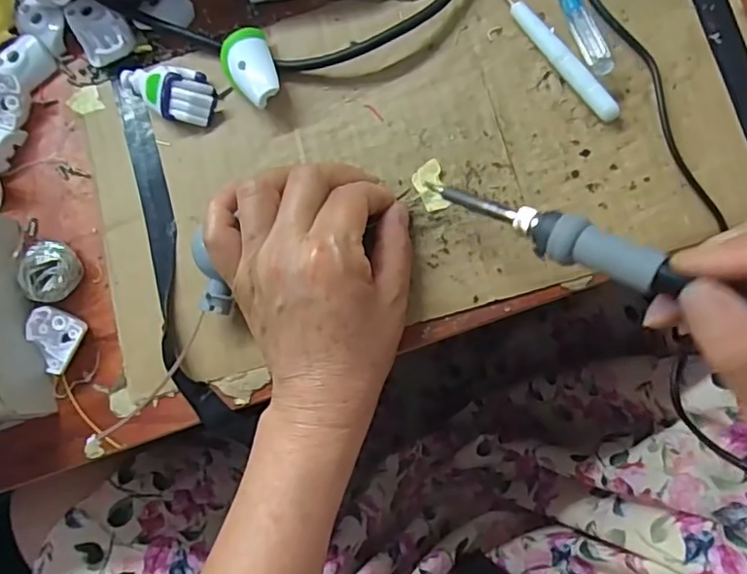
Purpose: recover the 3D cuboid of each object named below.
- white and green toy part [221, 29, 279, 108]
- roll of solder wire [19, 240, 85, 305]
[{"bbox_3d":[-0.067,-0.122,0.340,0.027,0.019,0.048,-25,77,4],"label":"white and green toy part"},{"bbox_3d":[-0.186,-0.010,0.345,0.030,0.022,0.032,-2,80,9],"label":"roll of solder wire"}]

